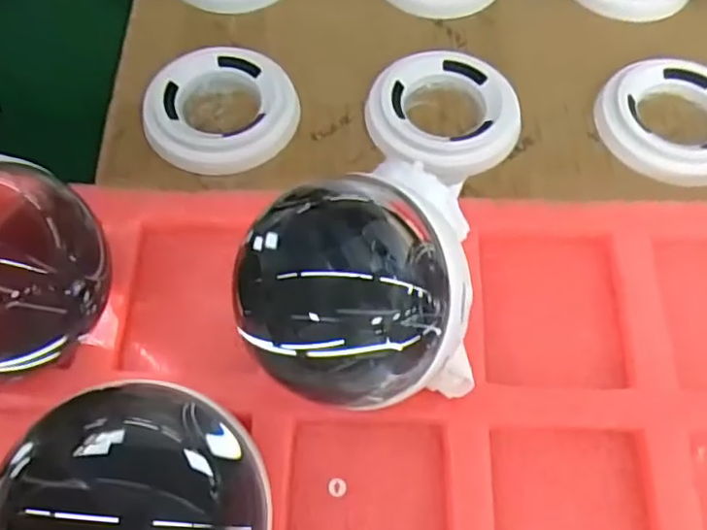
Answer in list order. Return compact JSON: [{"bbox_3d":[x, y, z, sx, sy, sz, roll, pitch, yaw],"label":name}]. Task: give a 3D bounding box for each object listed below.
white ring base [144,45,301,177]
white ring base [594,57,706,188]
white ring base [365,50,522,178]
[{"bbox_3d":[-0.062,-0.074,0.312,0.068,0.012,0.070,11,63,5],"label":"white ring base"},{"bbox_3d":[0.152,-0.067,0.312,0.068,0.013,0.068,-22,65,-11],"label":"white ring base"},{"bbox_3d":[0.042,-0.072,0.311,0.070,0.014,0.067,0,63,0],"label":"white ring base"}]

